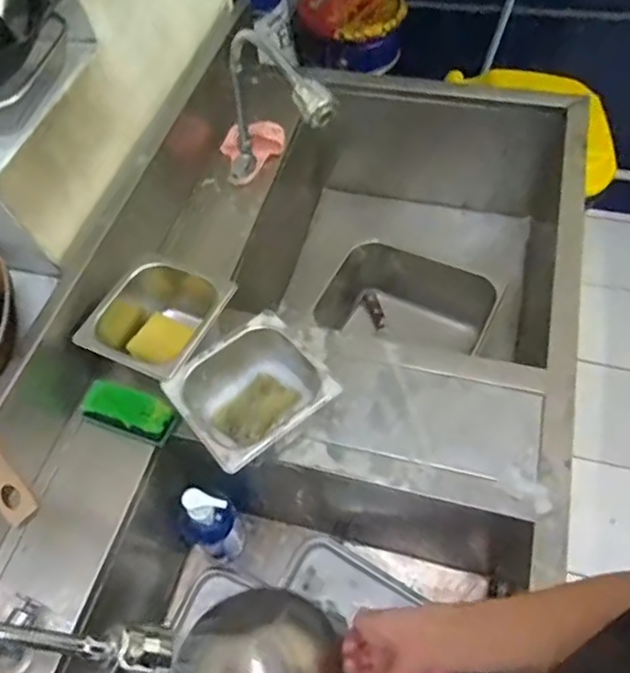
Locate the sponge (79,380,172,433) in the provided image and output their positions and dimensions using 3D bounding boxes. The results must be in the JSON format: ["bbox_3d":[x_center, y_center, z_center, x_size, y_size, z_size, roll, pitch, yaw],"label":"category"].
[{"bbox_3d":[-0.258,0.096,0.833,0.120,0.025,0.046,19,59,2],"label":"sponge"}]

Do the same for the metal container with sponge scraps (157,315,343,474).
[{"bbox_3d":[-0.078,0.081,0.791,0.176,0.083,0.163,-36,60,-18],"label":"metal container with sponge scraps"}]

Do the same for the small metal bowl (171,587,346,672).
[{"bbox_3d":[-0.061,0.327,0.609,0.166,0.072,0.140,-16,56,-5],"label":"small metal bowl"}]

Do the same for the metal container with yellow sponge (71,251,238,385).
[{"bbox_3d":[-0.222,-0.014,0.872,0.177,0.093,0.179,22,61,18],"label":"metal container with yellow sponge"}]

